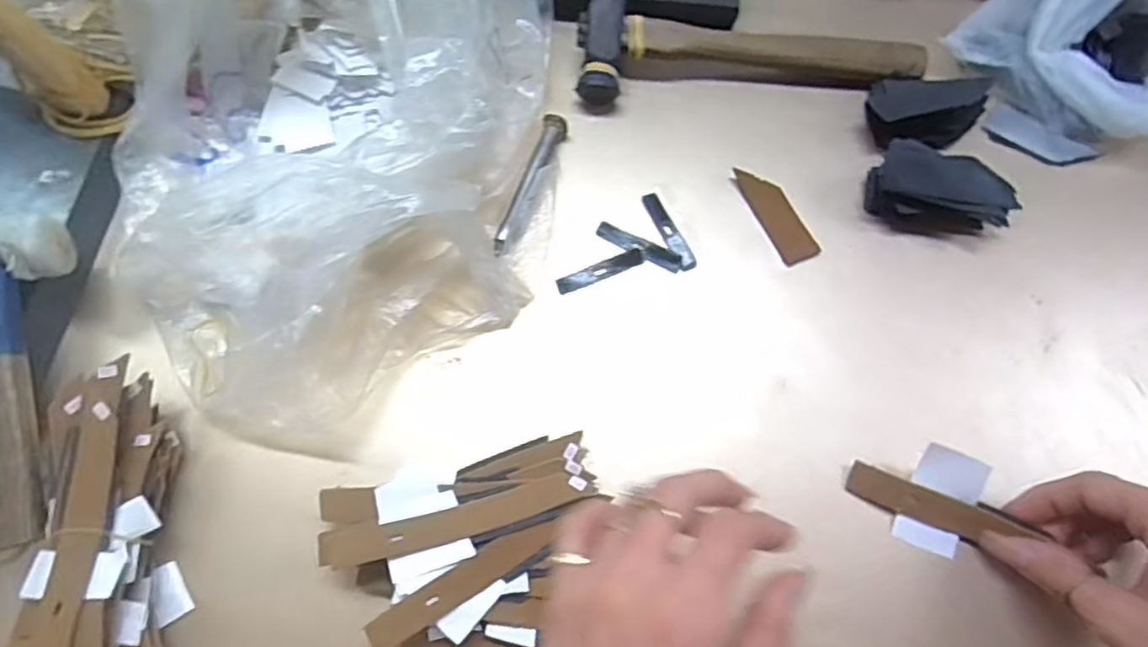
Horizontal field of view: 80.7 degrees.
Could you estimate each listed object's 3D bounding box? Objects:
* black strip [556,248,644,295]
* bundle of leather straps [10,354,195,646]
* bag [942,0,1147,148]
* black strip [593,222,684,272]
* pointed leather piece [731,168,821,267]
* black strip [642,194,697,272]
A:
[{"bbox_3d":[0.016,-0.031,0.391,0.052,0.004,0.010,-22,75,-7],"label":"black strip"},{"bbox_3d":[-0.223,0.103,0.318,0.055,0.043,0.163,-8,71,-3],"label":"bundle of leather straps"},{"bbox_3d":[0.329,-0.175,0.405,0.128,0.064,0.139,-37,74,-12],"label":"bag"},{"bbox_3d":[0.038,-0.045,0.394,0.053,0.004,0.011,27,74,7],"label":"black strip"},{"bbox_3d":[0.122,-0.066,0.405,0.026,0.005,0.066,-24,72,-9],"label":"pointed leather piece"},{"bbox_3d":[0.056,-0.055,0.401,0.011,0.004,0.054,-24,69,-8],"label":"black strip"}]

